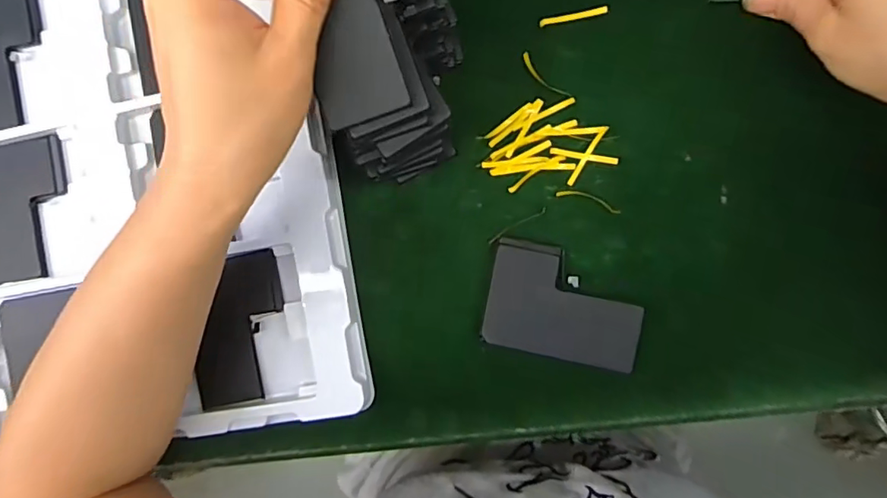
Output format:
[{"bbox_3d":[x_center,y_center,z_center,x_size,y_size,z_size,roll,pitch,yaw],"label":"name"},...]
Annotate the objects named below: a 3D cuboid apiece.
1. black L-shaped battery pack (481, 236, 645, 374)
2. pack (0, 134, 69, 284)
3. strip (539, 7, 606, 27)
[{"bbox_3d":[0.071,0.033,0.308,0.087,0.009,0.063,12,93,7],"label":"black L-shaped battery pack"},{"bbox_3d":[-0.281,-0.026,0.348,0.067,0.004,0.091,-6,91,8],"label":"pack"},{"bbox_3d":[0.077,-0.137,0.308,0.038,0.004,0.005,-8,90,6],"label":"strip"}]

